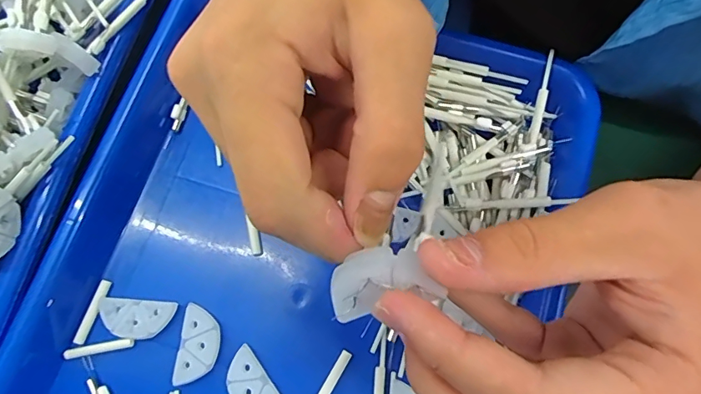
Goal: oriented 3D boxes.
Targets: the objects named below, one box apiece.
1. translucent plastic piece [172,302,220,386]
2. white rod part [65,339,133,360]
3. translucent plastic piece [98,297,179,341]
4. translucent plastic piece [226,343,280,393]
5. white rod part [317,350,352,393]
[{"bbox_3d":[-0.078,0.076,0.240,0.020,0.004,0.038,7,75,3],"label":"translucent plastic piece"},{"bbox_3d":[-0.130,0.078,0.241,0.035,0.004,0.005,-10,75,-1],"label":"white rod part"},{"bbox_3d":[-0.112,0.064,0.244,0.038,0.005,0.020,4,75,2],"label":"translucent plastic piece"},{"bbox_3d":[-0.049,0.096,0.233,0.019,0.004,0.039,-37,77,-8],"label":"translucent plastic piece"},{"bbox_3d":[-0.010,0.093,0.236,0.006,0.004,0.033,30,78,9],"label":"white rod part"}]

